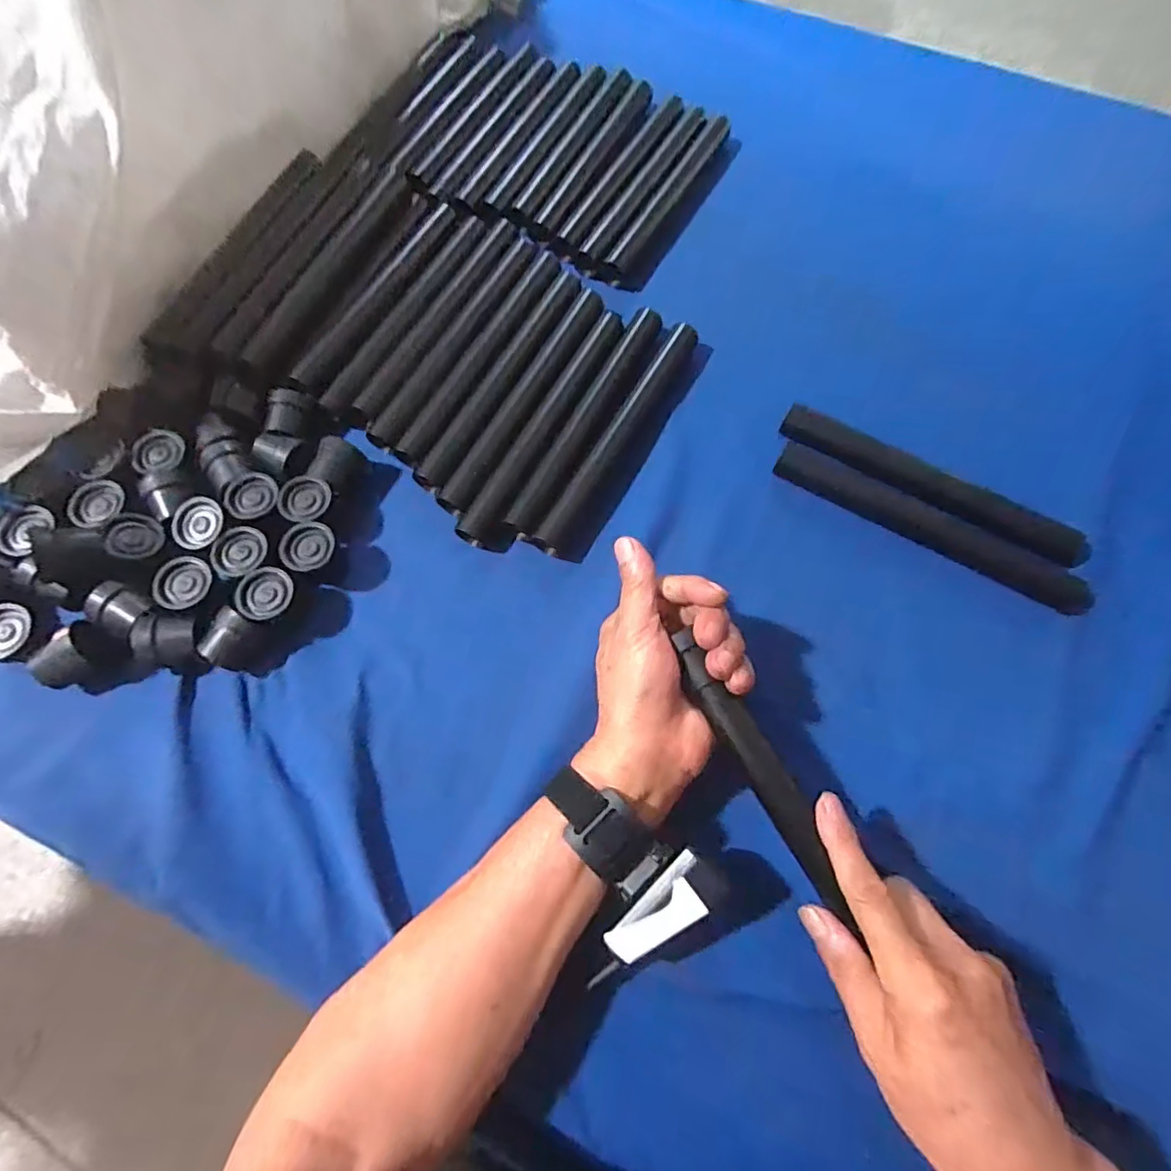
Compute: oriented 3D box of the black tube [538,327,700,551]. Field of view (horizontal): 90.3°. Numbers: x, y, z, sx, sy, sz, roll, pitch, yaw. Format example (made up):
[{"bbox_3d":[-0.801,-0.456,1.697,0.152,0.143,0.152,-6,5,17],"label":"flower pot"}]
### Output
[{"bbox_3d":[0.028,-0.116,0.449,0.023,0.019,0.223,28,72,10],"label":"black tube"}]

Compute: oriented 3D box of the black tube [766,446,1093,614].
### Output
[{"bbox_3d":[0.249,-0.040,0.421,0.233,0.029,0.025,28,72,9],"label":"black tube"}]

